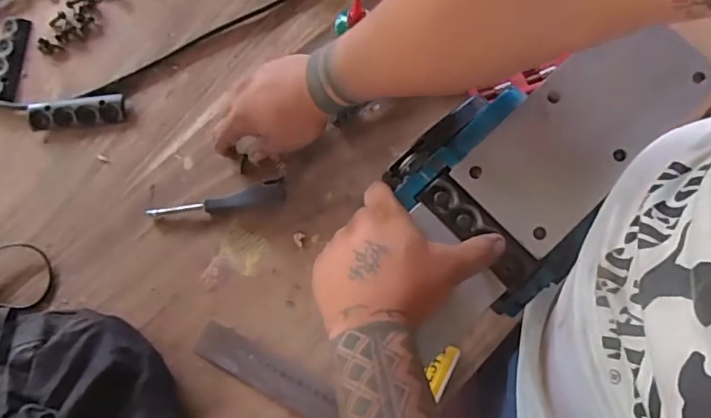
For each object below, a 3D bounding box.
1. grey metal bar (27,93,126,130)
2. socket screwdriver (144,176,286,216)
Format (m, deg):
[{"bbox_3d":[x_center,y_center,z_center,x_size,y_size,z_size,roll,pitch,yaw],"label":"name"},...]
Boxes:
[{"bbox_3d":[-0.320,-0.112,0.586,0.106,0.009,0.035,-6,76,-2],"label":"grey metal bar"},{"bbox_3d":[-0.152,-0.005,0.566,0.151,0.018,0.029,-15,77,-4],"label":"socket screwdriver"}]

